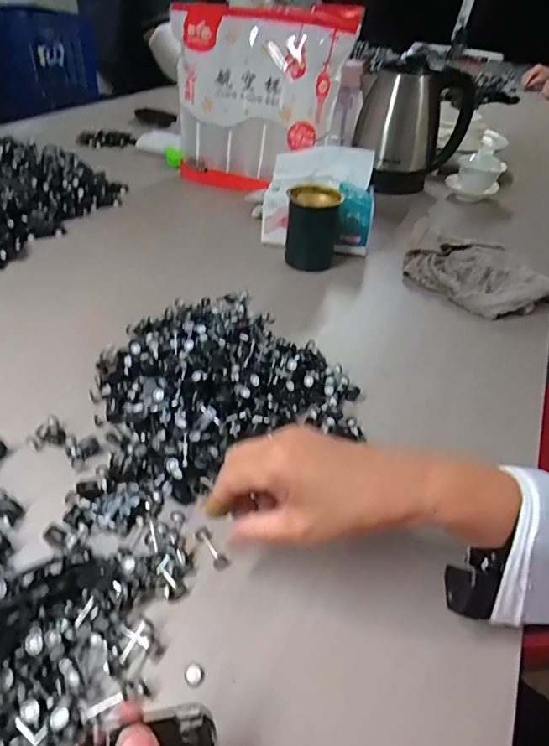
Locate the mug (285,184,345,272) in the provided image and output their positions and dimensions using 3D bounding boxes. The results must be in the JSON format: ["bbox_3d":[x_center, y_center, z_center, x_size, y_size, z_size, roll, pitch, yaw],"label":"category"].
[{"bbox_3d":[0.052,-0.203,0.696,0.073,0.102,0.069,10,41,4],"label":"mug"}]

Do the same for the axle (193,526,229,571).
[{"bbox_3d":[-0.046,0.129,0.359,0.011,0.010,0.035,-24,49,-30],"label":"axle"}]

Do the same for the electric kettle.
[{"bbox_3d":[0.268,-0.476,0.958,0.202,0.215,0.136,8,41,2],"label":"electric kettle"}]

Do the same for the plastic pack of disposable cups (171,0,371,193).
[{"bbox_3d":[-0.033,-0.470,0.864,0.305,0.277,0.069,22,43,17],"label":"plastic pack of disposable cups"}]

